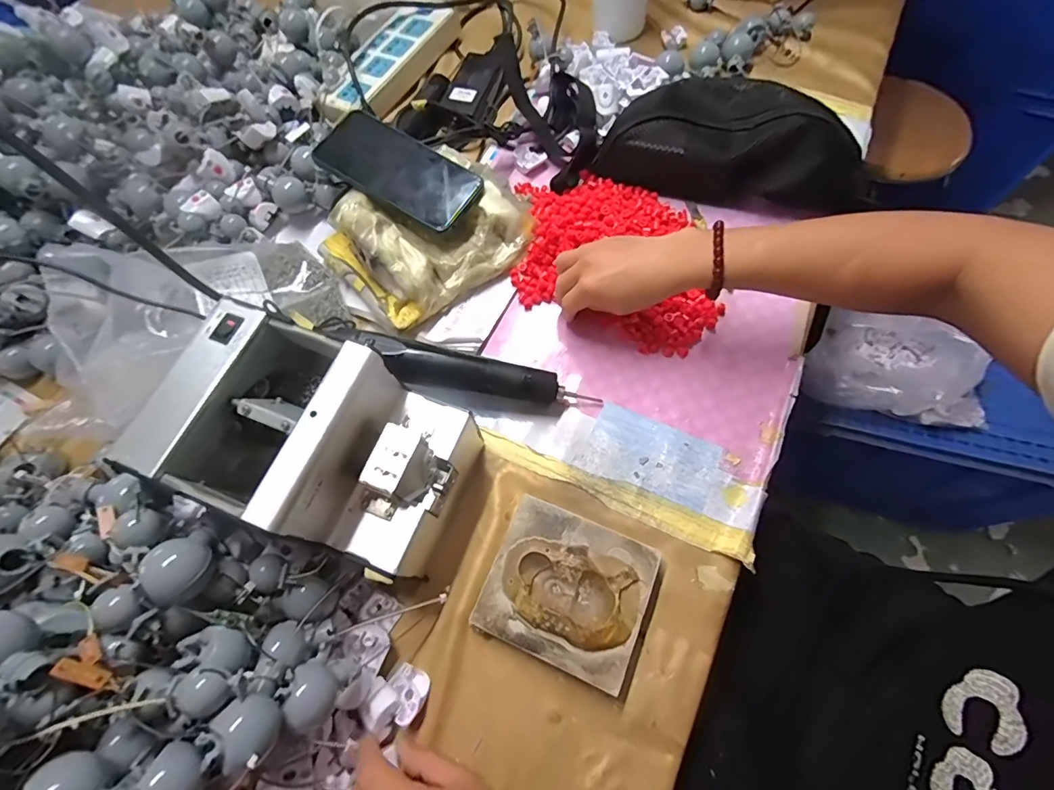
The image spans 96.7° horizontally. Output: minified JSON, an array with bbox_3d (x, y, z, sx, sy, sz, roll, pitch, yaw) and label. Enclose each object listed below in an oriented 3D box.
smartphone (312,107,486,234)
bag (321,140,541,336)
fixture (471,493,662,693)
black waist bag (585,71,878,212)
[{"bbox_3d":[-0.127,-0.223,0.462,0.157,0.013,0.076,31,71,4],"label":"smartphone"},{"bbox_3d":[-0.100,-0.165,0.473,0.183,0.054,0.146,-40,69,-13],"label":"bag"},{"bbox_3d":[0.031,0.148,0.359,0.115,0.031,0.103,21,69,13],"label":"fixture"},{"bbox_3d":[0.218,-0.273,0.496,0.271,0.080,0.120,11,68,9],"label":"black waist bag"}]

